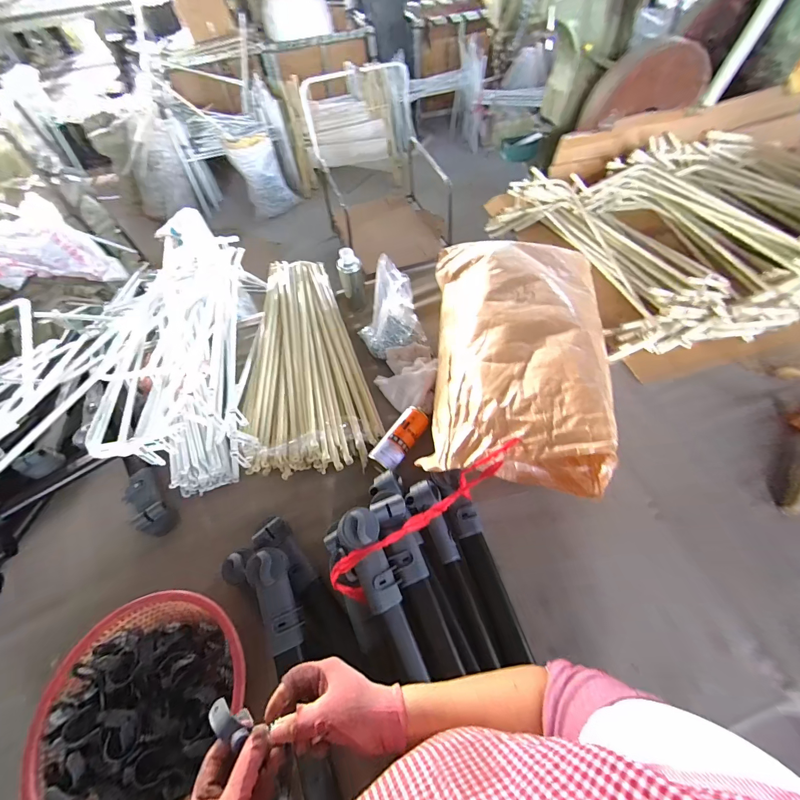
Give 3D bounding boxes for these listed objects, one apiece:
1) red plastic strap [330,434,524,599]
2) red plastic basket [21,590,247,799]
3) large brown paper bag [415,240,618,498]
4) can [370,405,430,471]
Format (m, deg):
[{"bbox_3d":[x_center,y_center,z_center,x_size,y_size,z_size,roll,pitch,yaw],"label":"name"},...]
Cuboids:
[{"bbox_3d":[0.055,0.206,0.631,0.398,0.148,0.081,-33,60,-17],"label":"red plastic strap"},{"bbox_3d":[-0.400,0.474,0.569,0.286,0.101,0.286,-2,56,3],"label":"red plastic basket"},{"bbox_3d":[0.258,-0.129,0.812,0.370,0.211,0.636,5,57,7],"label":"large brown paper bag"},{"bbox_3d":[0.003,0.086,0.813,0.069,0.052,0.161,32,64,22],"label":"can"}]

